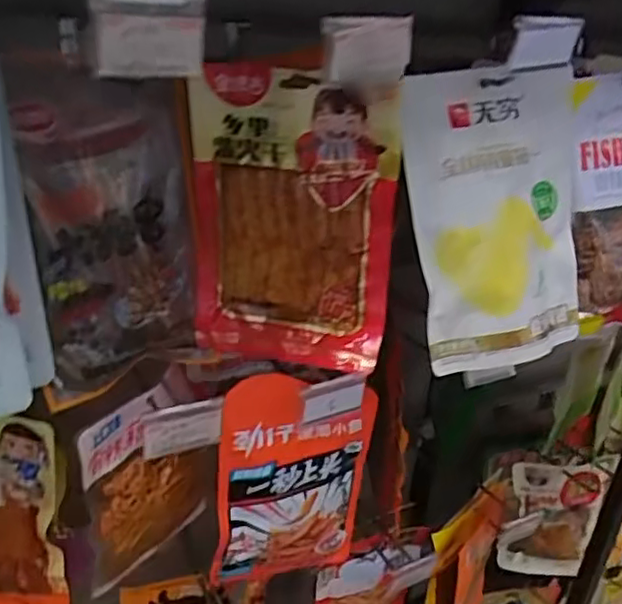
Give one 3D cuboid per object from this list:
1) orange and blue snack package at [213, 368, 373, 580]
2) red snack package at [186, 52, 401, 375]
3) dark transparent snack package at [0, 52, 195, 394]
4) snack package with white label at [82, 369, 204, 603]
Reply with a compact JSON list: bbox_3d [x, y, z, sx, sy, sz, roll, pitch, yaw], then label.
[{"bbox_3d":[-0.014,0.176,0.630,0.149,0.239,0.017,-6,29,-19],"label":"orange and blue snack package"},{"bbox_3d":[-0.019,-0.066,0.534,0.168,0.241,0.043,10,28,10],"label":"red snack package"},{"bbox_3d":[-0.159,-0.063,0.526,0.127,0.253,0.033,-14,22,-28],"label":"dark transparent snack package"},{"bbox_3d":[-0.149,0.164,0.607,0.026,0.198,0.138,23,32,31],"label":"snack package with white label"}]

